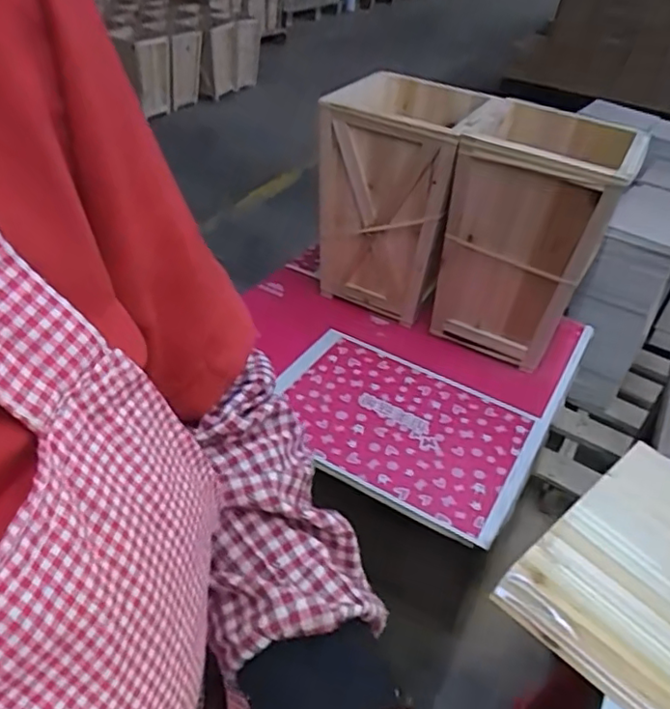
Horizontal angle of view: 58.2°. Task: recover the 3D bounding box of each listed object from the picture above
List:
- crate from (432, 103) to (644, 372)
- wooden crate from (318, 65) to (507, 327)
[{"bbox_3d":[0.330,-0.203,1.053,0.248,0.376,0.251,22,41,19],"label":"crate"},{"bbox_3d":[0.111,-0.280,1.116,0.240,0.379,0.225,20,40,17],"label":"wooden crate"}]

